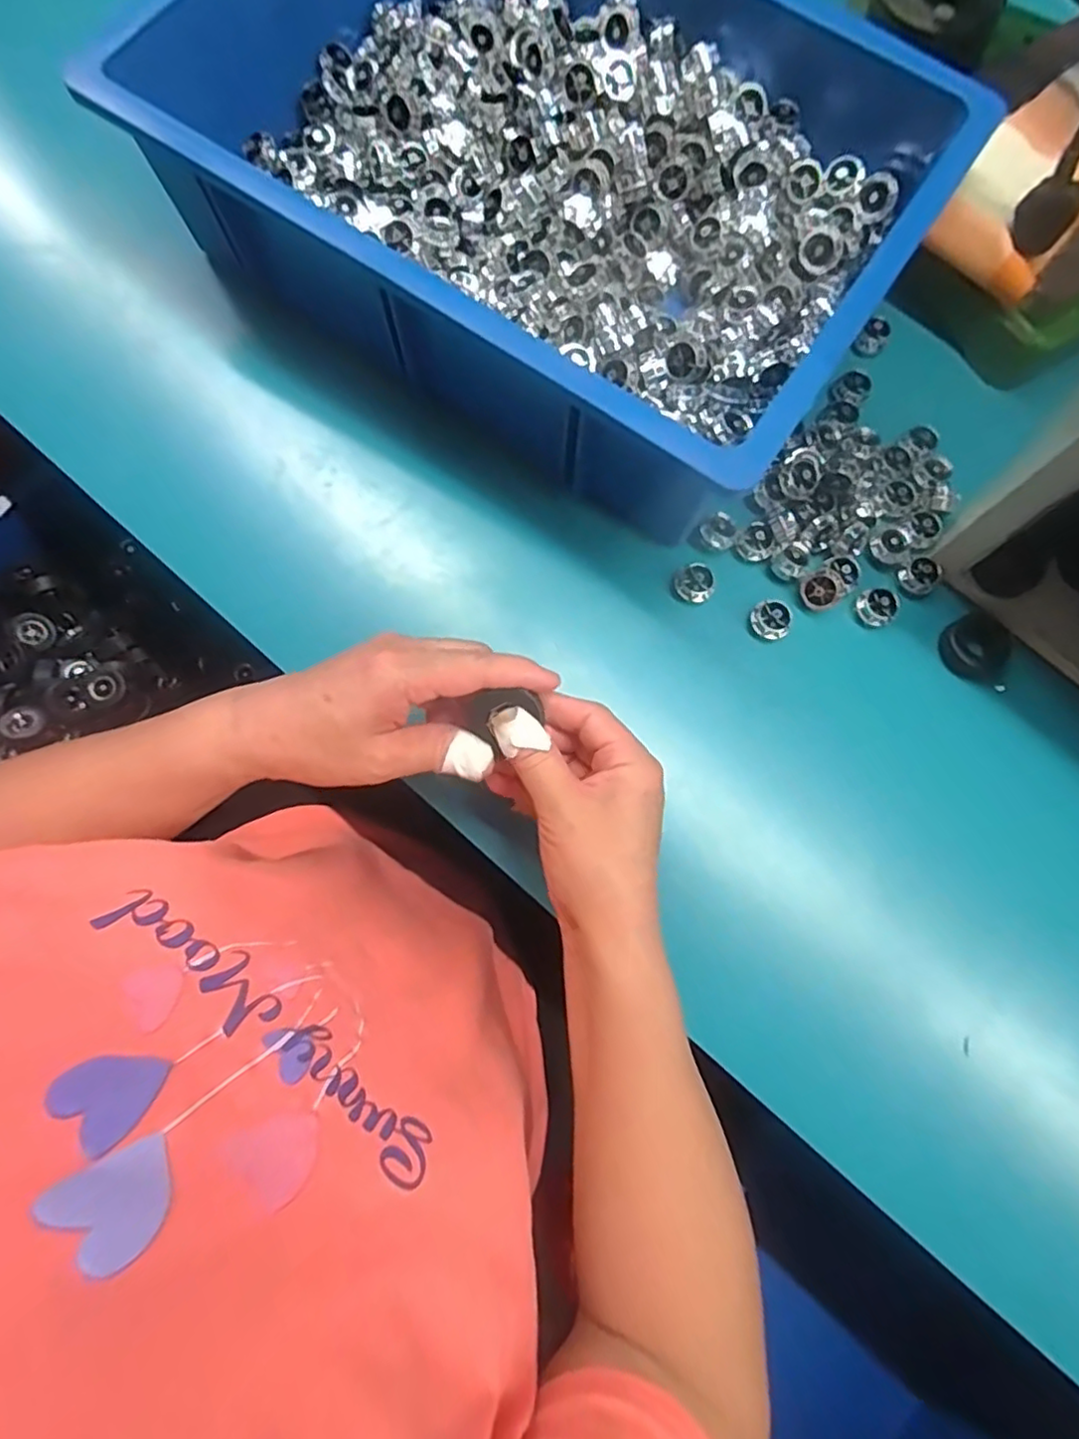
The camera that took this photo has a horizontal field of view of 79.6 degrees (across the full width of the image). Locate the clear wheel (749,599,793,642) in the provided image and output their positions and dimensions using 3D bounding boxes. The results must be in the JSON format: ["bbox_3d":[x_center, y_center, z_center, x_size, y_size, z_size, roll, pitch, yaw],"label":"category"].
[{"bbox_3d":[0.143,-0.061,0.405,0.023,0.016,0.025,0,79,0],"label":"clear wheel"}]

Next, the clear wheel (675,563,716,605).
[{"bbox_3d":[0.099,-0.086,0.410,0.024,0.013,0.021,38,81,7],"label":"clear wheel"}]

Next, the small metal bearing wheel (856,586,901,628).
[{"bbox_3d":[0.213,-0.072,0.408,0.021,0.015,0.024,-33,81,-6],"label":"small metal bearing wheel"}]

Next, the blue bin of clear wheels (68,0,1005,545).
[{"bbox_3d":[-0.010,-0.360,0.409,0.483,0.103,0.323,35,81,6],"label":"blue bin of clear wheels"}]

